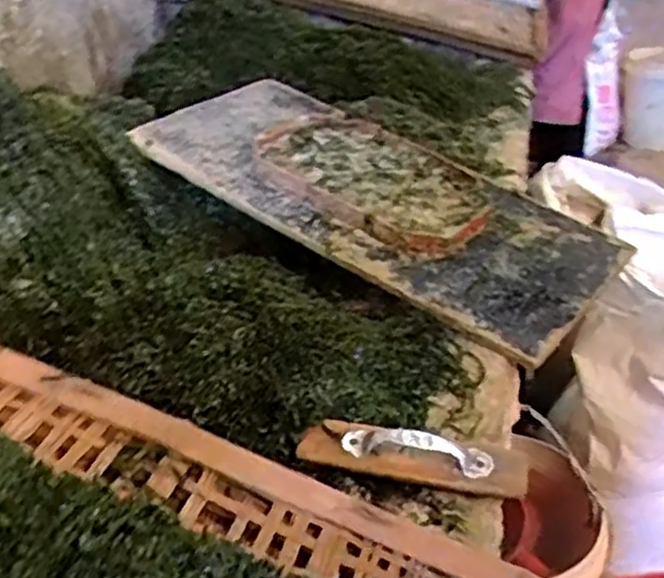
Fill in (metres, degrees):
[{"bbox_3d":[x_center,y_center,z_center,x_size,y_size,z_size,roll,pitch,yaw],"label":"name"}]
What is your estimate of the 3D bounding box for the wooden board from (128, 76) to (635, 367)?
[{"bbox_3d":[0.061,-0.157,1.119,0.717,0.031,0.356,31,43,24],"label":"wooden board"}]

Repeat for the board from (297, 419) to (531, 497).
[{"bbox_3d":[0.080,0.159,0.718,0.219,0.041,0.064,2,32,8],"label":"board"}]

